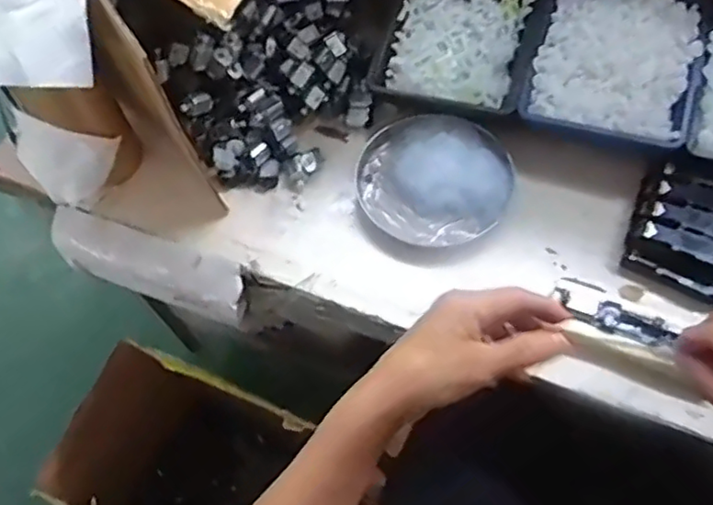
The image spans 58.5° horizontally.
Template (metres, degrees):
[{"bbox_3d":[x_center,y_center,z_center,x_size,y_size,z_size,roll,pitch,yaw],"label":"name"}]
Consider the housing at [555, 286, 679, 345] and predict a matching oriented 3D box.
[{"bbox_3d":[0.209,0.053,0.517,0.094,0.011,0.024,18,65,13],"label":"housing"}]

